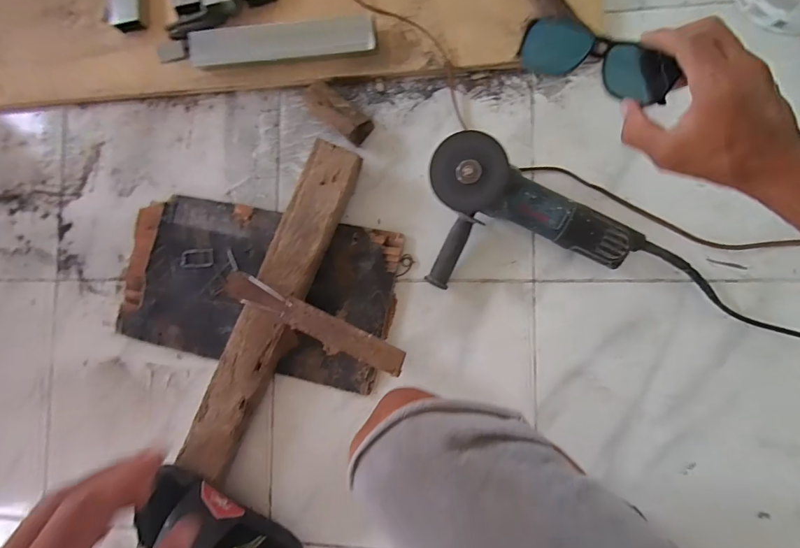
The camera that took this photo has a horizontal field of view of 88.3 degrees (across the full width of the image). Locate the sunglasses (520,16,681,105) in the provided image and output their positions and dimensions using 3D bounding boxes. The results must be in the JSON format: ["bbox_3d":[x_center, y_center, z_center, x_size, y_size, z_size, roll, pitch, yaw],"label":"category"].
[{"bbox_3d":[0.174,-0.189,0.355,0.133,0.030,0.050,18,90,2],"label":"sunglasses"}]

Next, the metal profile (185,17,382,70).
[{"bbox_3d":[-0.184,-0.356,0.634,0.294,0.034,0.040,-1,88,7],"label":"metal profile"}]

